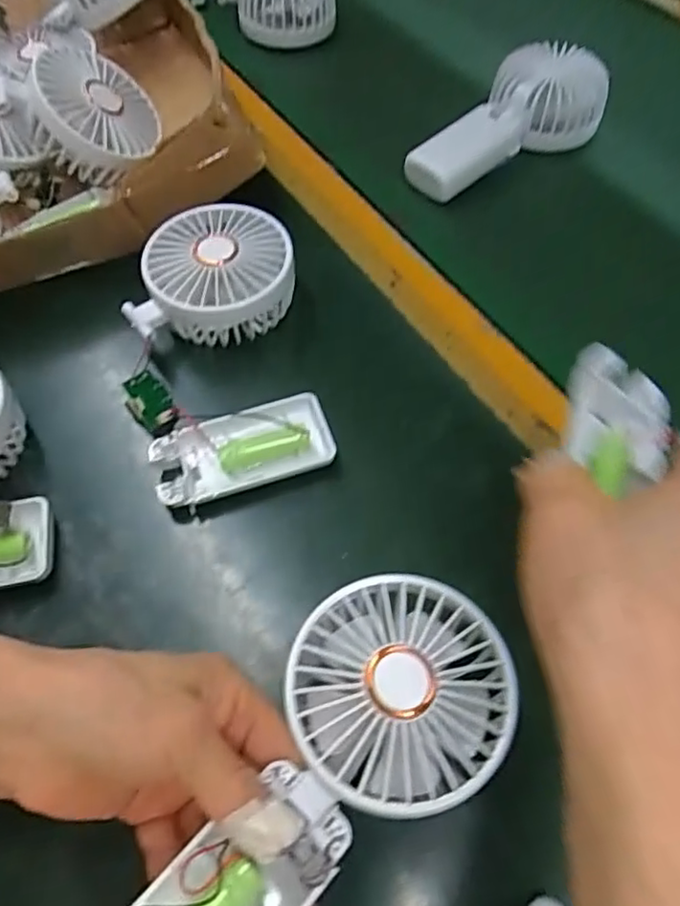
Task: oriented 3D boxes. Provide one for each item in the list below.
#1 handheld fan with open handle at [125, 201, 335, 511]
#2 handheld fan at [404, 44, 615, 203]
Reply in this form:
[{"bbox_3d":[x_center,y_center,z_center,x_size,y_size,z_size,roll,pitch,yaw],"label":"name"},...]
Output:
[{"bbox_3d":[-0.069,-0.065,0.362,0.099,0.042,0.180,-9,60,-8],"label":"handheld fan with open handle"},{"bbox_3d":[0.125,-0.241,0.469,0.072,0.052,0.153,39,65,20],"label":"handheld fan"}]

